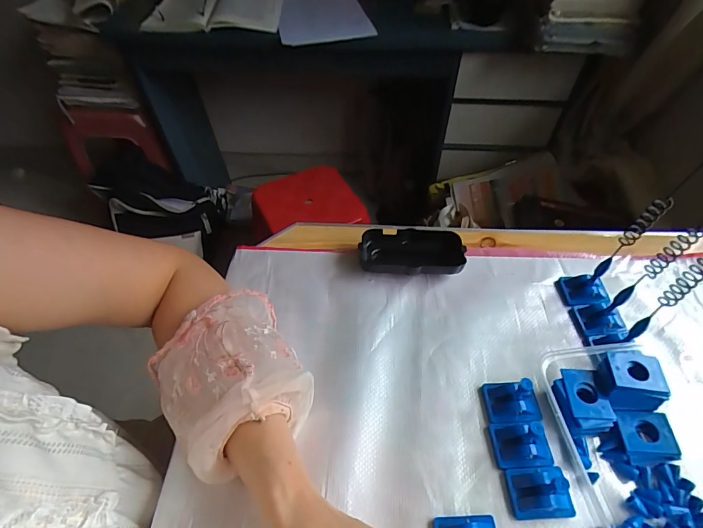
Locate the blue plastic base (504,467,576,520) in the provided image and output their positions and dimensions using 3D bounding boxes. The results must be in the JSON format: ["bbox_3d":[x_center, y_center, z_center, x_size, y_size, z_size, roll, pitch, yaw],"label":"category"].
[{"bbox_3d":[0.142,0.169,0.300,0.041,0.025,0.033,0,50,-1],"label":"blue plastic base"}]

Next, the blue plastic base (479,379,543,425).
[{"bbox_3d":[0.138,0.111,0.335,0.044,0.042,0.036,4,50,3],"label":"blue plastic base"}]

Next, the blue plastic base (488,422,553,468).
[{"bbox_3d":[0.137,0.144,0.320,0.044,0.023,0.033,4,50,3],"label":"blue plastic base"}]

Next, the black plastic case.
[{"bbox_3d":[0.064,-0.012,0.440,0.108,0.026,0.058,1,50,1],"label":"black plastic case"}]

